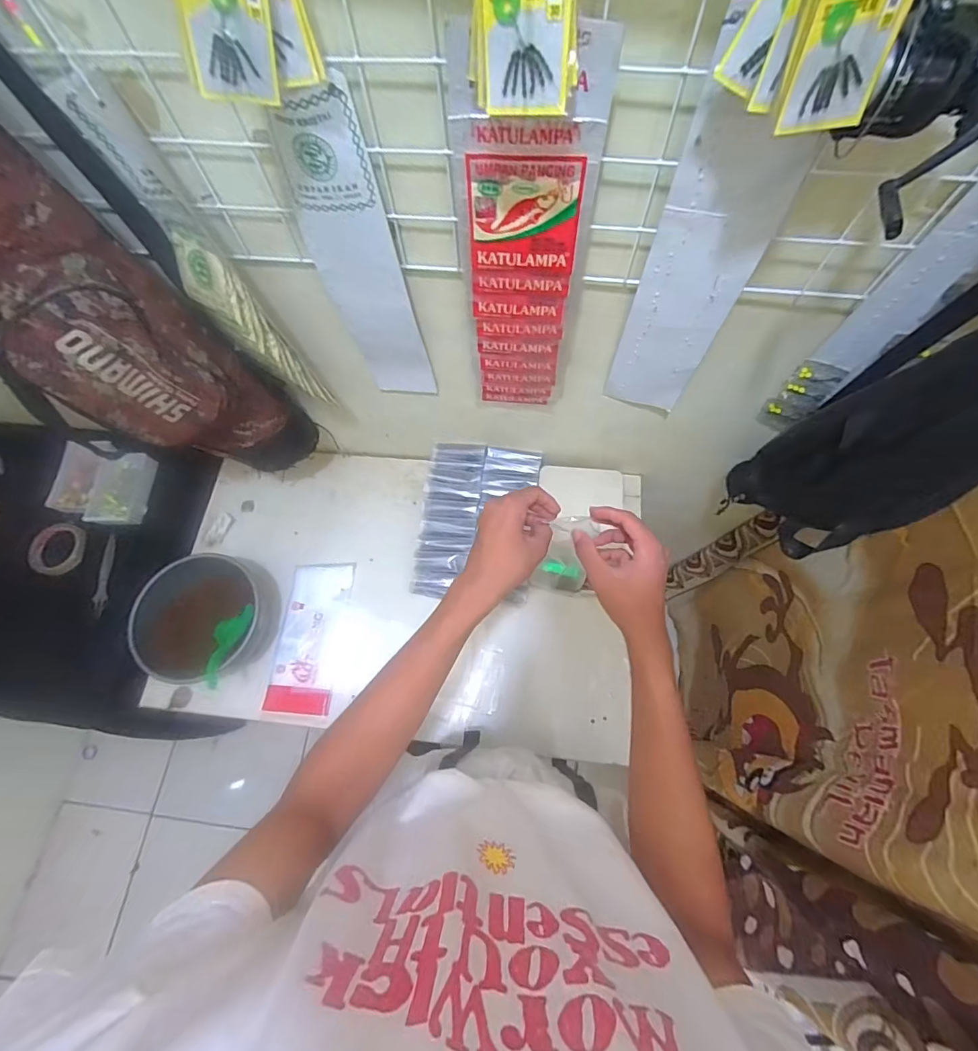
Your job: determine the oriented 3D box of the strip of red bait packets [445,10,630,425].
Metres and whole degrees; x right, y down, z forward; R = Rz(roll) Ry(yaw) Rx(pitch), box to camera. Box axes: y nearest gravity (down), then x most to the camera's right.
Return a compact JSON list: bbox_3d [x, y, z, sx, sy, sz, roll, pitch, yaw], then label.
[{"bbox_3d":[0.038,-0.250,0.511,0.117,0.431,0.035,9,69,6],"label":"strip of red bait packets"}]

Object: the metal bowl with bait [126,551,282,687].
[{"bbox_3d":[-0.455,0.150,0.765,0.189,0.096,0.201,-1,69,2],"label":"metal bowl with bait"}]

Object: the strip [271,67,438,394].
[{"bbox_3d":[-0.137,-0.271,0.536,0.088,0.377,0.018,0,71,5],"label":"strip"}]

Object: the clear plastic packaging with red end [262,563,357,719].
[{"bbox_3d":[-0.301,0.185,0.794,0.107,0.008,0.247,5,69,5],"label":"clear plastic packaging with red end"}]

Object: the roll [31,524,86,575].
[{"bbox_3d":[-0.788,0.040,0.848,0.081,0.023,0.094,-41,72,-12],"label":"roll"}]

